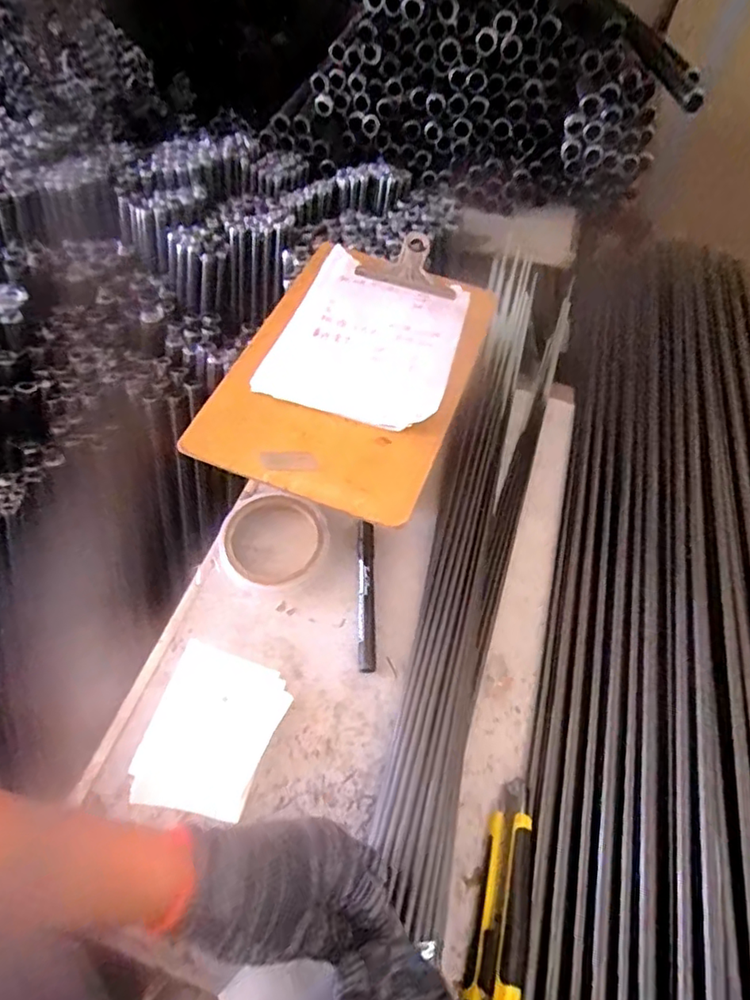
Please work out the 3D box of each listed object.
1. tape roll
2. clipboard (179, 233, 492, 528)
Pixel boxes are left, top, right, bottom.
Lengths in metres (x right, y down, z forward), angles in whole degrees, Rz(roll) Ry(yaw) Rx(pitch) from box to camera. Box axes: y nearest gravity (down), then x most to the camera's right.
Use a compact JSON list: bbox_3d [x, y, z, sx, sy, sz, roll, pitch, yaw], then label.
[{"bbox_3d":[-0.091,0.035,0.532,0.085,0.024,0.085,1,57,-2],"label":"tape roll"},{"bbox_3d":[-0.014,-0.120,0.517,0.191,0.022,0.285,21,59,11],"label":"clipboard"}]

